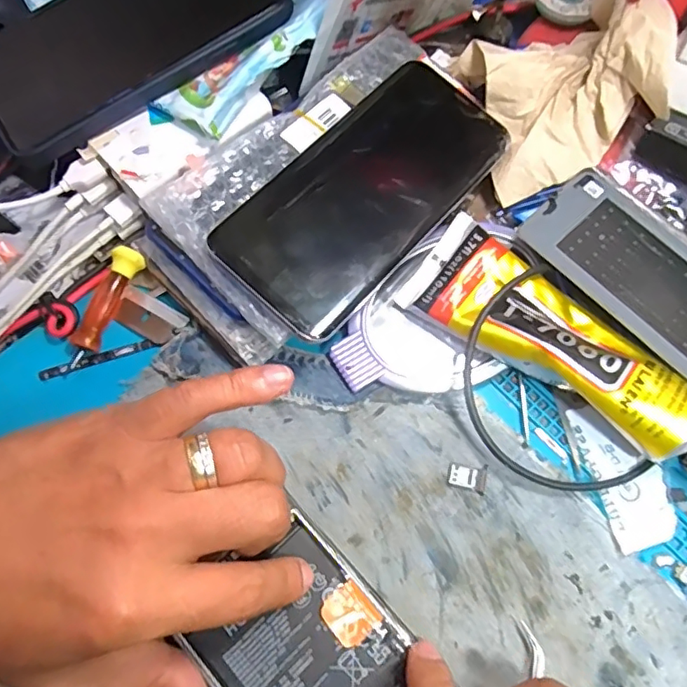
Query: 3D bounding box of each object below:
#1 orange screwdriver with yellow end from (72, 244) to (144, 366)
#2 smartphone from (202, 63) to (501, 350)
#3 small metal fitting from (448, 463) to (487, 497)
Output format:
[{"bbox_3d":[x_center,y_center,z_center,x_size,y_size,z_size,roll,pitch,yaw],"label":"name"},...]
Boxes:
[{"bbox_3d":[-0.119,-0.018,0.276,0.014,0.016,0.061,26,74,7],"label":"orange screwdriver with yellow end"},{"bbox_3d":[0.013,-0.077,0.267,0.071,0.009,0.157,40,73,10],"label":"smartphone"},{"bbox_3d":[0.059,0.063,0.263,0.018,0.004,0.013,8,73,2],"label":"small metal fitting"}]

